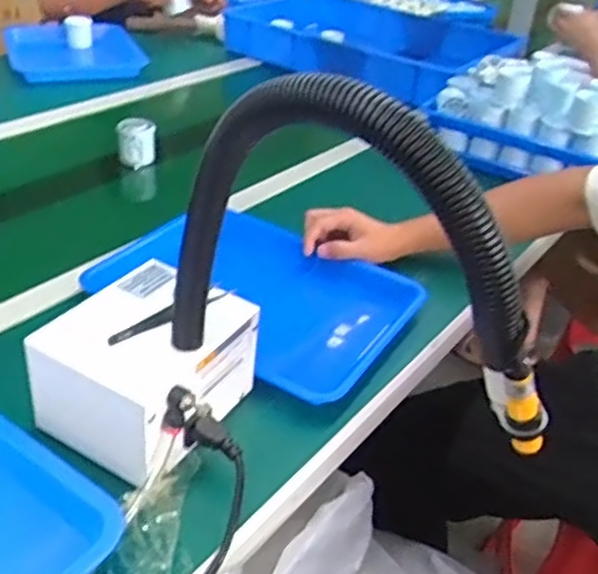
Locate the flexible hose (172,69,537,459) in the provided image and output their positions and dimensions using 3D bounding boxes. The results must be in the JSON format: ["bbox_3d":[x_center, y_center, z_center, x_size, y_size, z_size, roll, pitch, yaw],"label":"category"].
[{"bbox_3d":[0.030,-0.013,0.449,0.291,0.232,0.044,24,38,24],"label":"flexible hose"}]

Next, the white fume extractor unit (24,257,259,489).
[{"bbox_3d":[-0.134,0.072,0.624,0.135,0.112,0.159,20,36,19],"label":"white fume extractor unit"}]

